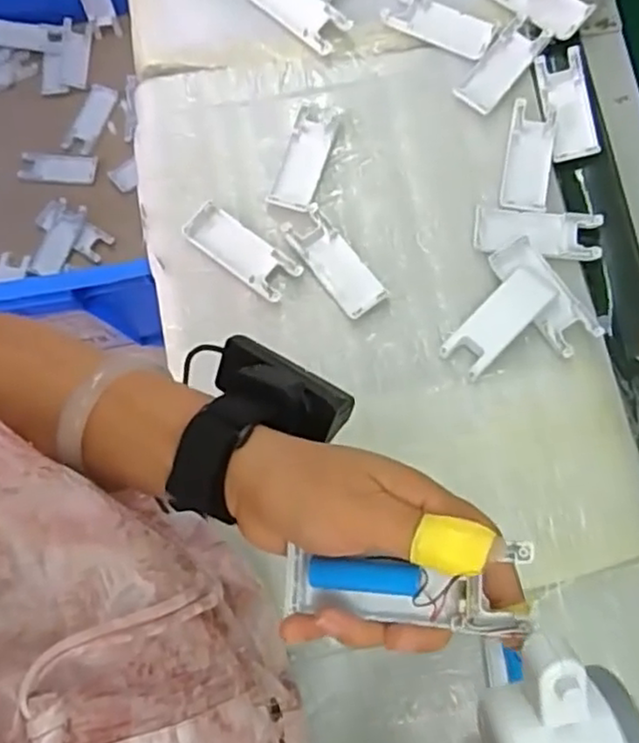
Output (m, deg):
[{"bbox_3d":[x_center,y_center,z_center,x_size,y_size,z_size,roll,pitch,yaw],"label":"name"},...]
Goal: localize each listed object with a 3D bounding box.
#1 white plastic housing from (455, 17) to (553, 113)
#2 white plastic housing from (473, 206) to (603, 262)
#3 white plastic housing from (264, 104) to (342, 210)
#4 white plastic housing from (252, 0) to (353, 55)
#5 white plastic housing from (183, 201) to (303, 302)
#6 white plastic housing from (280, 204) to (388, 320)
[{"bbox_3d":[0.165,-0.279,0.623,0.040,0.009,0.100,38,81,10],"label":"white plastic housing"},{"bbox_3d":[0.186,-0.118,0.584,0.104,0.013,0.041,7,77,3],"label":"white plastic housing"},{"bbox_3d":[-0.012,-0.192,0.609,0.040,0.006,0.103,14,78,5],"label":"white plastic housing"},{"bbox_3d":[-0.024,-0.343,0.639,0.107,0.015,0.040,40,81,10],"label":"white plastic housing"},{"bbox_3d":[-0.067,-0.104,0.588,0.102,0.010,0.041,37,81,9],"label":"white plastic housing"},{"bbox_3d":[0.013,-0.094,0.589,0.040,0.011,0.104,-37,78,-6],"label":"white plastic housing"}]

